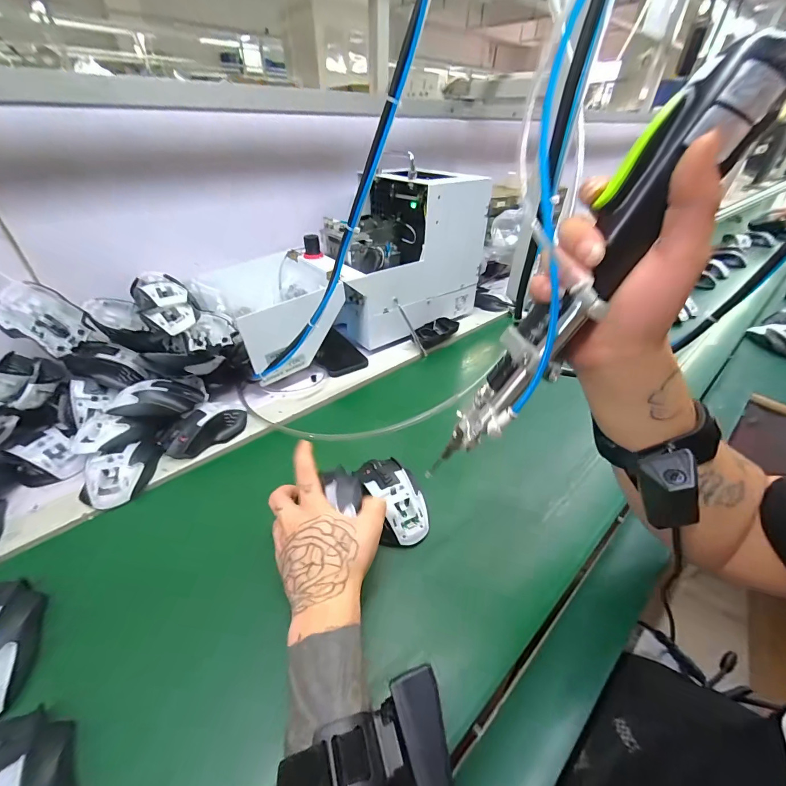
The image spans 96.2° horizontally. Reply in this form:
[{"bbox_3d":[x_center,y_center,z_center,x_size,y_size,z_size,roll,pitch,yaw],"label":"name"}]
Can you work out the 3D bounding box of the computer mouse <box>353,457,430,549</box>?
[{"bbox_3d":[-0.001,0.118,0.411,0.067,0.035,0.112,-12,40,-18],"label":"computer mouse"}]

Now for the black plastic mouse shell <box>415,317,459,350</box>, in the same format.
[{"bbox_3d":[0.086,-0.126,0.727,0.109,0.024,0.053,-26,46,-32],"label":"black plastic mouse shell"}]

